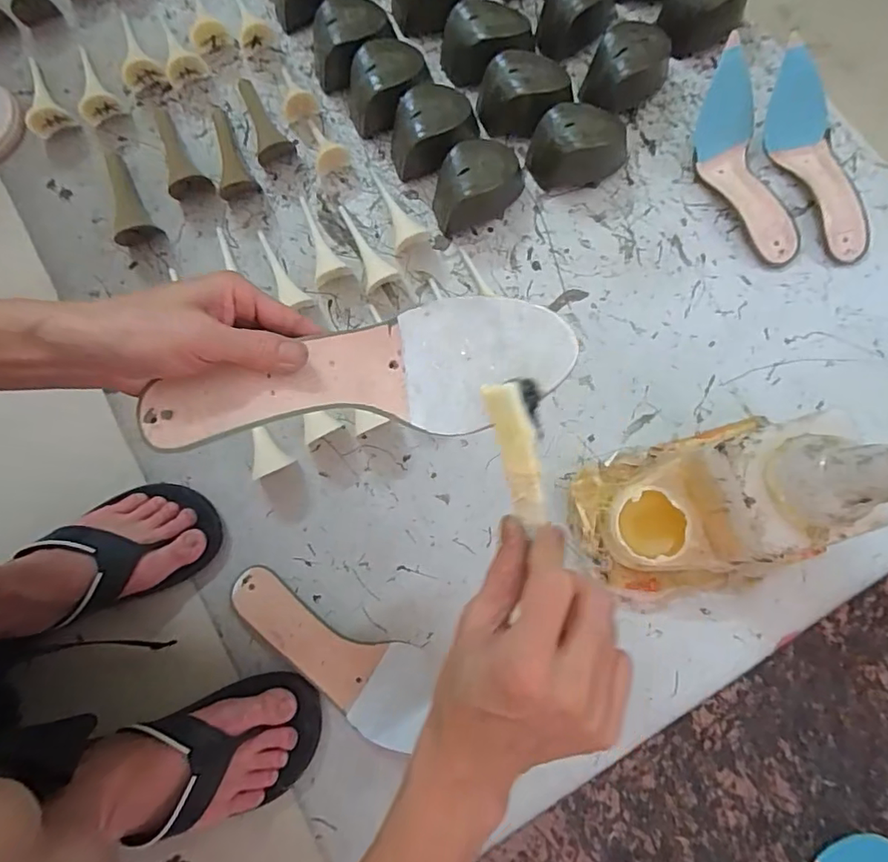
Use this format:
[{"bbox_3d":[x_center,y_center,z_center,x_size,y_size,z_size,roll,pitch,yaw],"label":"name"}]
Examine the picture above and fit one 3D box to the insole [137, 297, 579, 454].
[{"bbox_3d":[-0.055,-0.032,0.324,0.250,0.047,0.079,-10,78,2],"label":"insole"}]

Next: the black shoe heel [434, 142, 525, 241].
[{"bbox_3d":[0.040,-0.273,0.591,0.111,0.063,0.069,-21,78,-3],"label":"black shoe heel"}]

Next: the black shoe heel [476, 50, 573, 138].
[{"bbox_3d":[0.092,-0.390,0.614,0.103,0.057,0.069,5,78,2],"label":"black shoe heel"}]

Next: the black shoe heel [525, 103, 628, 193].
[{"bbox_3d":[0.155,-0.319,0.598,0.114,0.064,0.065,-1,78,1],"label":"black shoe heel"}]

